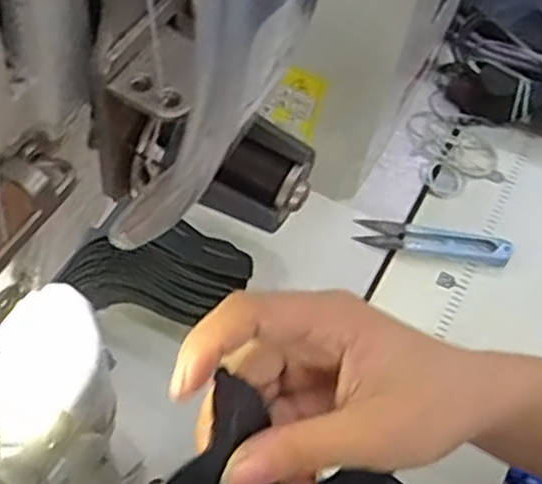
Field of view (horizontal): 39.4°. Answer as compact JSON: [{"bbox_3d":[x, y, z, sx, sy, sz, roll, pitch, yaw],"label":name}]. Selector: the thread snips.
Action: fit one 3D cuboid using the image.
[{"bbox_3d":[0.108,-0.001,0.506,0.101,0.012,0.023,10,56,6],"label":"thread snips"}]

